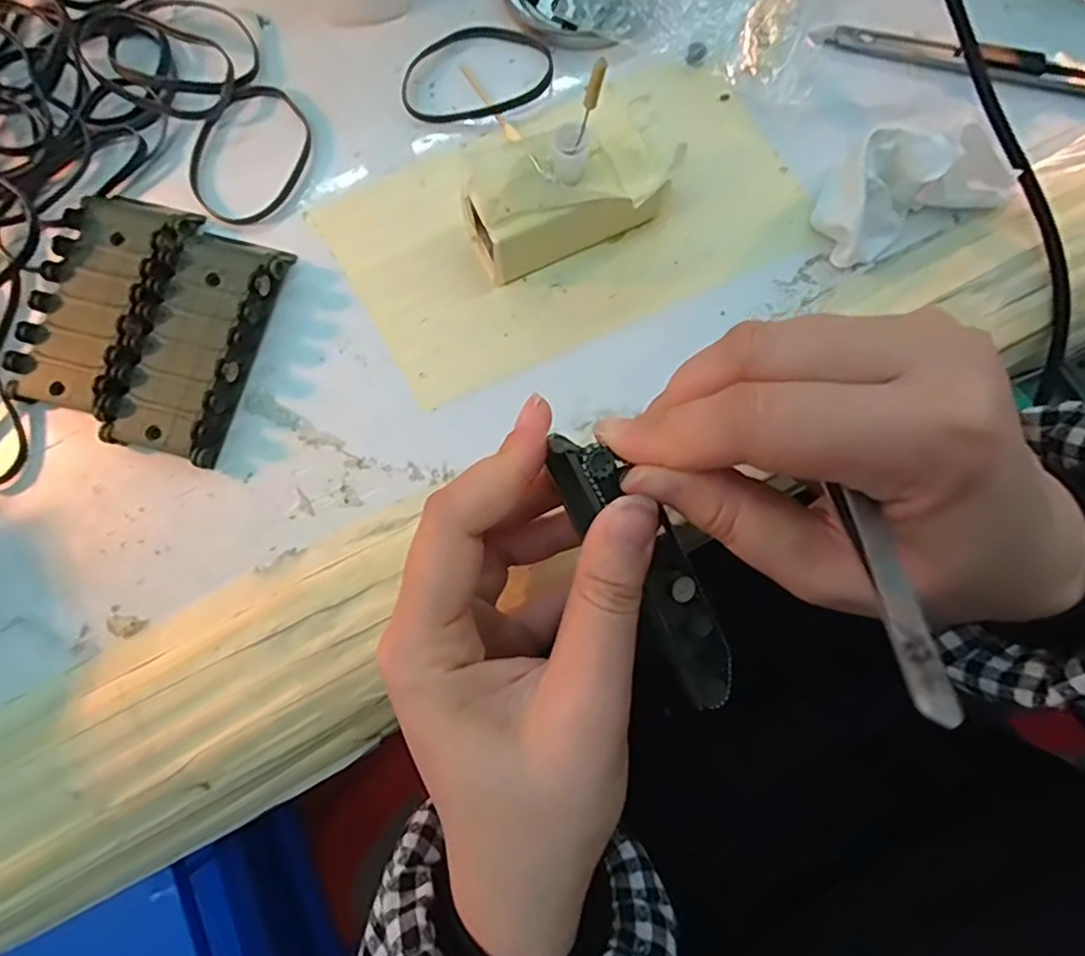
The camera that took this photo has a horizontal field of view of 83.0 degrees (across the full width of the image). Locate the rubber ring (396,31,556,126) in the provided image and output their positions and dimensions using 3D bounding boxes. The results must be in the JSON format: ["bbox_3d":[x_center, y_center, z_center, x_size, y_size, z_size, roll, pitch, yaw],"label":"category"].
[{"bbox_3d":[-0.030,-0.187,0.281,0.069,0.004,0.049,-5,78,-1],"label":"rubber ring"}]

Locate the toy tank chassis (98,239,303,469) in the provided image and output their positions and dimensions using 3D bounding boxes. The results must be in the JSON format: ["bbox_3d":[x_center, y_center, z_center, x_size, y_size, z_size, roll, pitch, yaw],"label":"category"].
[{"bbox_3d":[-0.135,-0.055,0.248,0.042,0.015,0.095,18,79,4],"label":"toy tank chassis"}]

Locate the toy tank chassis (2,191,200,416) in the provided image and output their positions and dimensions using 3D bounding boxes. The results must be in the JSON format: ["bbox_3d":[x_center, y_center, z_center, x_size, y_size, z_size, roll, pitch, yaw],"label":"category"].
[{"bbox_3d":[-0.177,-0.073,0.250,0.049,0.015,0.092,14,79,3],"label":"toy tank chassis"}]

